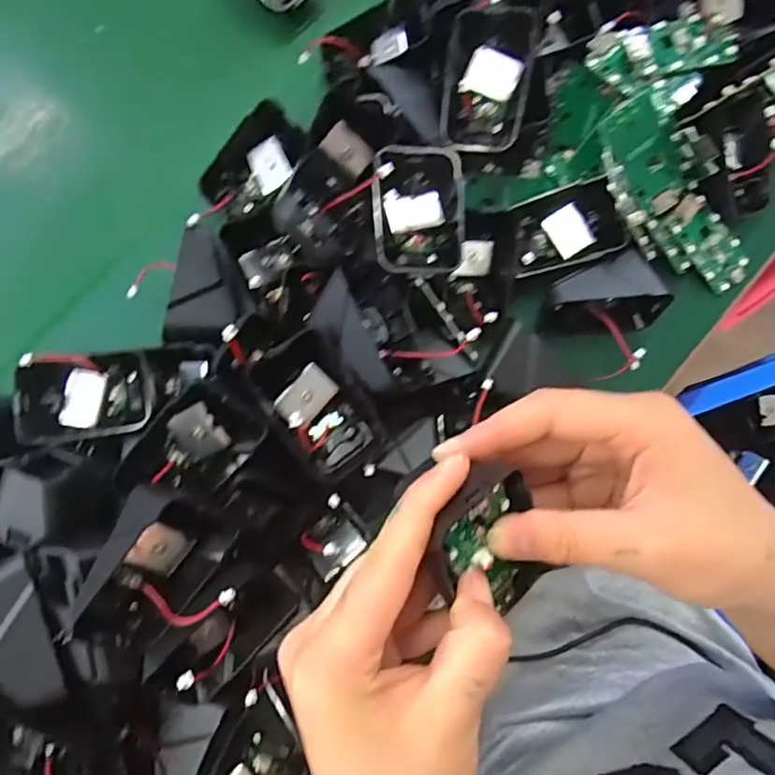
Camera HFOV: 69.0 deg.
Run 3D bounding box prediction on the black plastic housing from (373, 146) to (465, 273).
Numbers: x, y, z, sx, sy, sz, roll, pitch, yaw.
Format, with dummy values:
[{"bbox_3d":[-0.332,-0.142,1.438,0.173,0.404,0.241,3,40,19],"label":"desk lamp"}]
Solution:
[{"bbox_3d":[0.016,-0.089,0.296,0.045,0.025,0.067,-2,79,0],"label":"black plastic housing"}]

